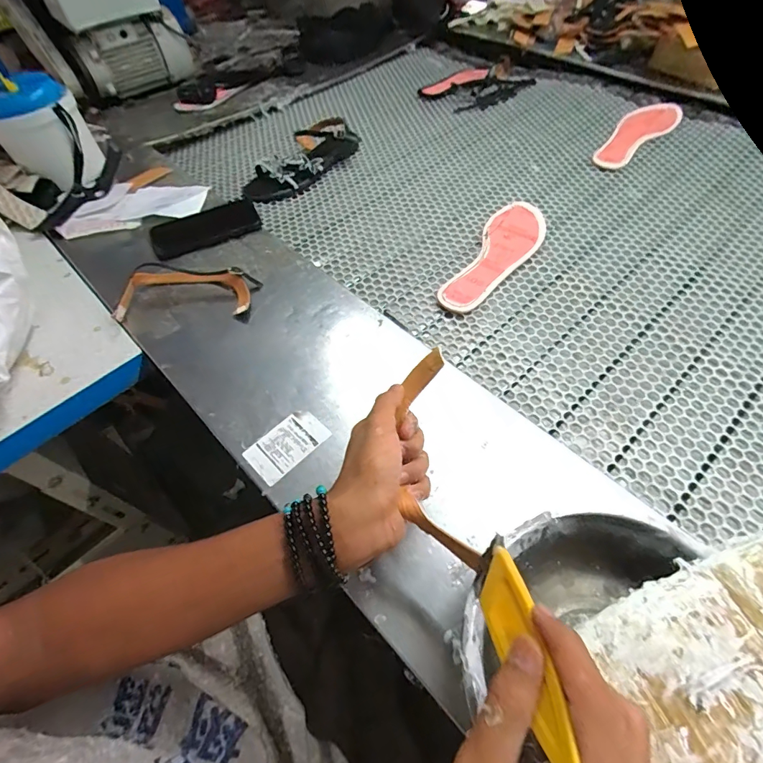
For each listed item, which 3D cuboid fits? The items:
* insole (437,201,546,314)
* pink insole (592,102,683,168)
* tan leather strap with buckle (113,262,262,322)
[{"bbox_3d":[0.169,-0.184,0.601,0.079,0.026,0.248,26,61,20],"label":"insole"},{"bbox_3d":[0.477,-0.466,0.780,0.243,0.018,0.076,-39,61,-21],"label":"pink insole"},{"bbox_3d":[-0.247,-0.115,0.536,0.160,0.031,0.099,5,56,7],"label":"tan leather strap with buckle"}]

